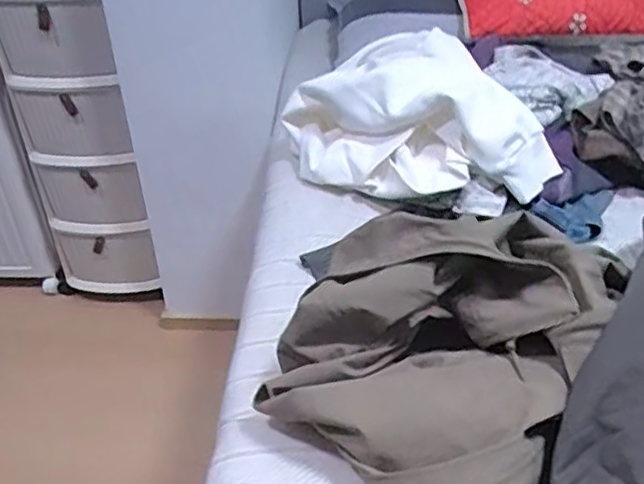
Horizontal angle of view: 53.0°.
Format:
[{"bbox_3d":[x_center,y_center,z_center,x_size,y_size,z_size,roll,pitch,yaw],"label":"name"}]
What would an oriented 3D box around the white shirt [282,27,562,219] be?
[{"bbox_3d":[0.124,-0.183,0.984,0.197,0.175,0.420,-31,44,-35],"label":"white shirt"}]

